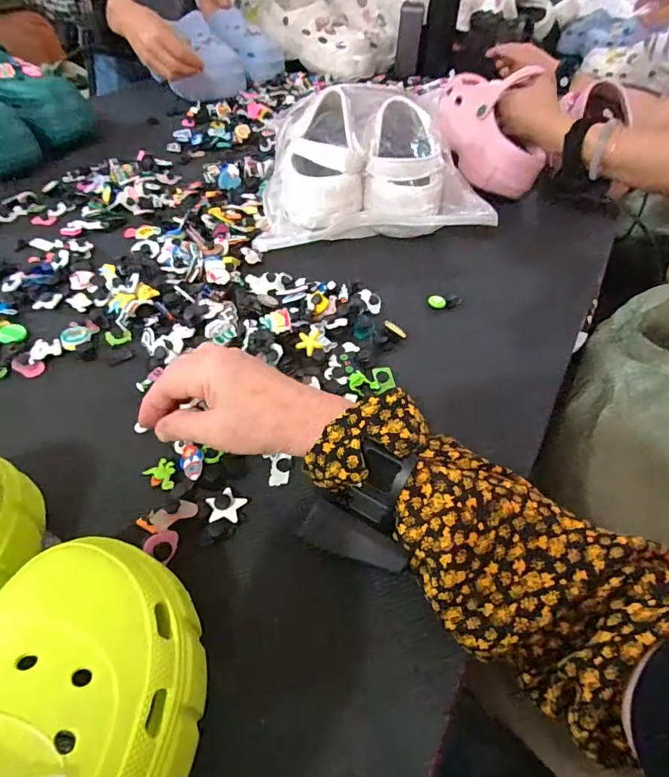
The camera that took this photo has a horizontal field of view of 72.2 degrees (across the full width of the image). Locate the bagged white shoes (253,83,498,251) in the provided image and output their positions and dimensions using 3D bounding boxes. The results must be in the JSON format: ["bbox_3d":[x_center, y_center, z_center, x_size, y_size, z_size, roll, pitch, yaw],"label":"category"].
[{"bbox_3d":[0.043,-0.274,0.576,0.268,0.115,0.202,-2,49,-4],"label":"bagged white shoes"}]

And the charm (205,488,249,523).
[{"bbox_3d":[-0.079,0.085,0.331,0.025,0.007,0.027,14,50,9],"label":"charm"}]

